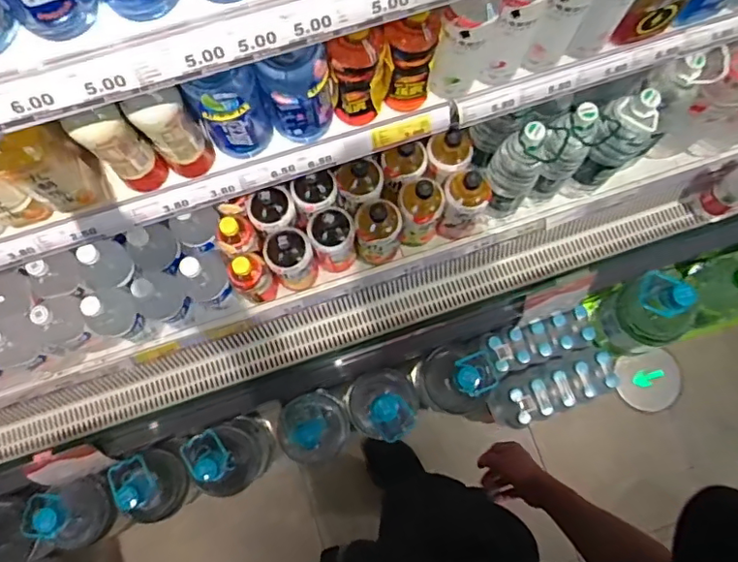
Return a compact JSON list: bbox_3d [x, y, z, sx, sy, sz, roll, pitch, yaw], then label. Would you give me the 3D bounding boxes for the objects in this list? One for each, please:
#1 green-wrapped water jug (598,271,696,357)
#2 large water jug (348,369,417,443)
[{"bbox_3d":[0.633,0.075,1.270,0.146,0.364,0.161,-17,79,-3],"label":"green-wrapped water jug"},{"bbox_3d":[0.036,0.286,1.308,0.156,0.288,0.152,0,79,0],"label":"large water jug"}]

